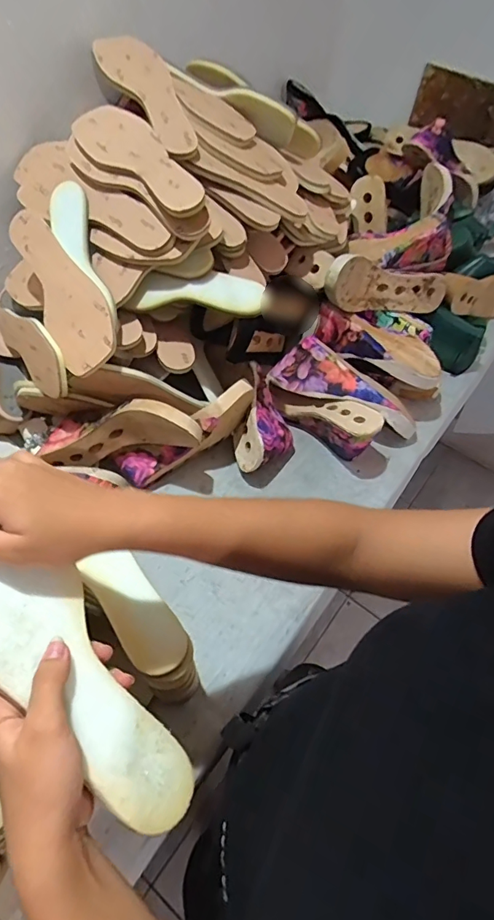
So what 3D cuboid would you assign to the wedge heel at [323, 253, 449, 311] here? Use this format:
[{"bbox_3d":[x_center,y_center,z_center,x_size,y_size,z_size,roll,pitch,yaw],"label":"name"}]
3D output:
[{"bbox_3d":[0.223,-0.276,0.761,0.233,0.082,0.036,-1,54,-23],"label":"wedge heel"}]

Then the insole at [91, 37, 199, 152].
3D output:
[{"bbox_3d":[-0.131,-0.504,0.651,0.075,0.019,0.224,-25,76,-20],"label":"insole"}]

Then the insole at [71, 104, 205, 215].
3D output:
[{"bbox_3d":[-0.130,-0.382,0.597,0.236,0.015,0.079,41,83,19],"label":"insole"}]

